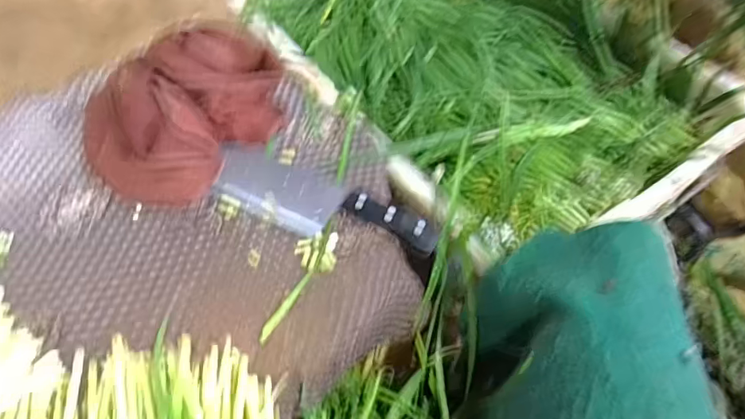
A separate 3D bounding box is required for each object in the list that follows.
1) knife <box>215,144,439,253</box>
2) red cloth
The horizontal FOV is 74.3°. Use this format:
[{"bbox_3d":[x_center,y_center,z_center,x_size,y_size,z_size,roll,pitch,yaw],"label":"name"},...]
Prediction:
[{"bbox_3d":[-0.049,-0.009,0.484,0.231,0.019,0.076,19,54,11],"label":"knife"},{"bbox_3d":[-0.193,-0.111,0.520,0.154,0.070,0.216,28,56,17],"label":"red cloth"}]

